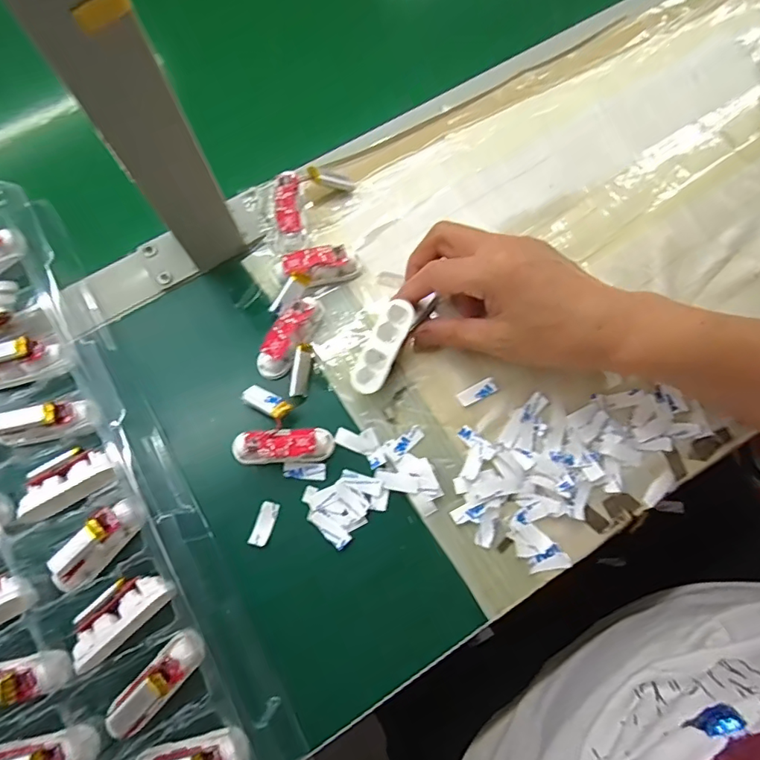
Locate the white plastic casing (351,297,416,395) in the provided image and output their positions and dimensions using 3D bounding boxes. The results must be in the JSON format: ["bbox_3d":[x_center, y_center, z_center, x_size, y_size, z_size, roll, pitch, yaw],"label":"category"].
[{"bbox_3d":[0.002,-0.021,0.326,0.021,0.007,0.062,28,95,7],"label":"white plastic casing"}]

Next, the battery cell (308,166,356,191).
[{"bbox_3d":[-0.035,-0.146,0.367,0.037,0.007,0.012,5,70,-33],"label":"battery cell"}]

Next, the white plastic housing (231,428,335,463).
[{"bbox_3d":[-0.061,0.042,0.320,0.061,0.020,0.019,-2,73,-2],"label":"white plastic housing"}]

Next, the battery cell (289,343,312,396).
[{"bbox_3d":[-0.052,-0.007,0.331,0.009,0.013,0.035,11,95,2],"label":"battery cell"}]

